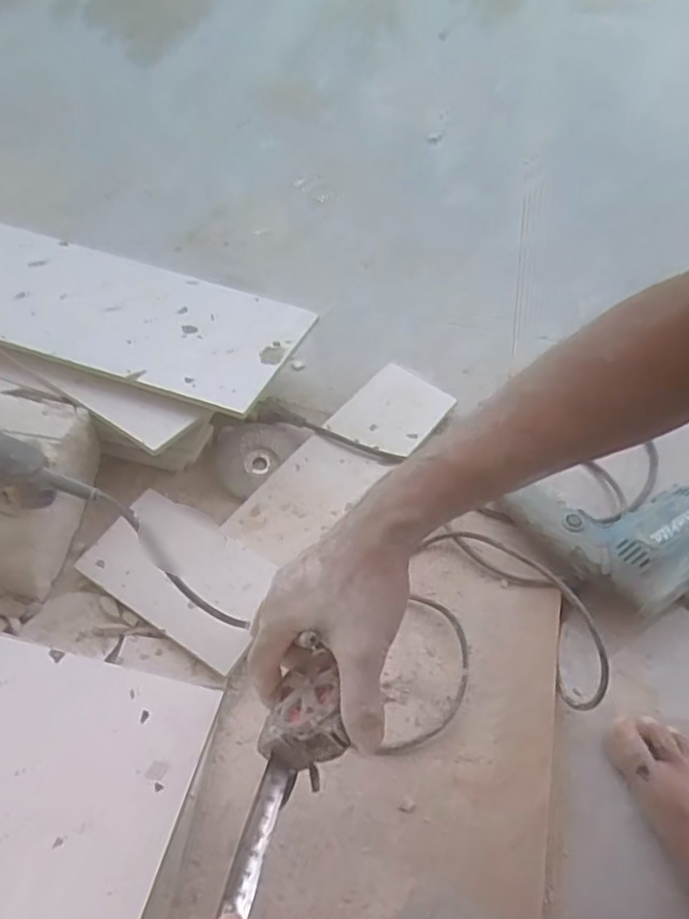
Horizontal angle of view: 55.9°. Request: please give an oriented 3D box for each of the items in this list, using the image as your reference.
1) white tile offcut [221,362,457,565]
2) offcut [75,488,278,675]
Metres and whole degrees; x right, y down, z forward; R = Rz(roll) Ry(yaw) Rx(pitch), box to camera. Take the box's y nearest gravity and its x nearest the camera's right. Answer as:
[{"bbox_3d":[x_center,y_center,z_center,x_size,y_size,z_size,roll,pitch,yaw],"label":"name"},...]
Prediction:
[{"bbox_3d":[0.005,-0.006,0.721,0.088,0.018,0.306,39,61,14],"label":"white tile offcut"},{"bbox_3d":[-0.153,0.104,0.611,0.184,0.017,0.106,28,64,20],"label":"offcut"}]

